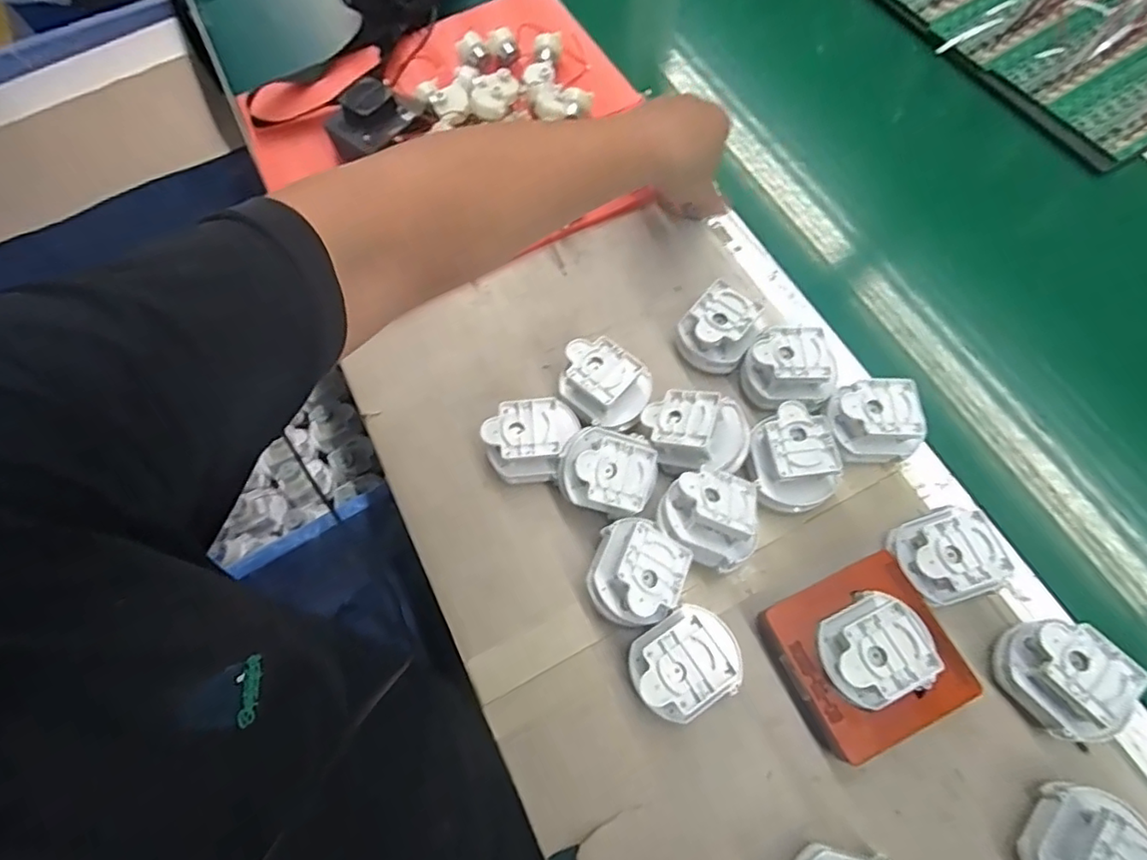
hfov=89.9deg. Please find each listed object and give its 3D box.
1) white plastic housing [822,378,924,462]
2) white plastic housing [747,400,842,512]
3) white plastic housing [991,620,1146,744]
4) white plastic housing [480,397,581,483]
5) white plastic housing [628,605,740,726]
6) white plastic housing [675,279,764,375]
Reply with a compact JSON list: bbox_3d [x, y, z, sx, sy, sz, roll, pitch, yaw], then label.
[{"bbox_3d":[0.222,-0.003,0.432,0.059,0.050,0.053,-3,67,1],"label":"white plastic housing"},{"bbox_3d":[0.158,0.023,0.421,0.056,0.047,0.069,-5,67,0],"label":"white plastic housing"},{"bbox_3d":[0.307,0.155,0.361,0.054,0.047,0.063,-39,71,-13],"label":"white plastic housing"},{"bbox_3d":[-0.030,0.011,0.434,0.066,0.046,0.052,-4,67,1],"label":"white plastic housing"},{"bbox_3d":[0.072,0.151,0.372,0.068,0.048,0.057,-28,70,-12],"label":"white plastic housing"},{"bbox_3d":[0.117,-0.078,0.467,0.053,0.051,0.053,40,74,17],"label":"white plastic housing"}]

